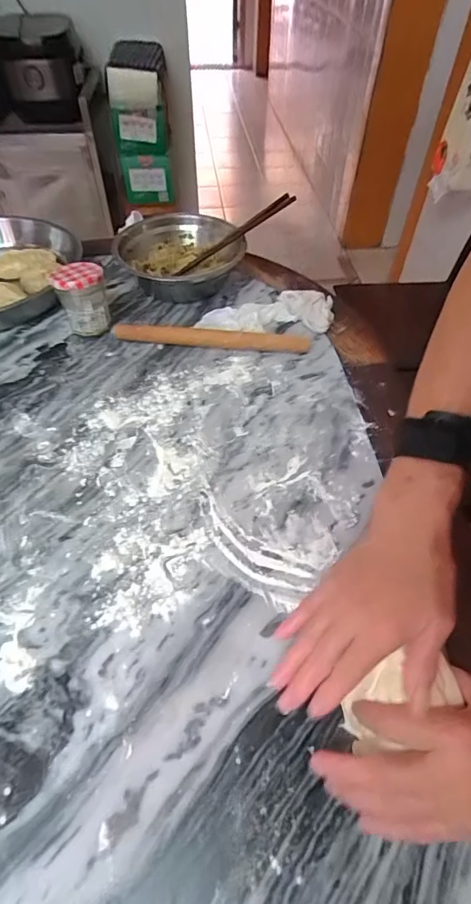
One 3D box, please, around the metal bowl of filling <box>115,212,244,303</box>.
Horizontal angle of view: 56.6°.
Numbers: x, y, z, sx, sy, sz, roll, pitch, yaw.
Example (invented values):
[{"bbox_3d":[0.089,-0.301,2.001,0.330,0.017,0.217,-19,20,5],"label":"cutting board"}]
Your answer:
[{"bbox_3d":[-0.098,-0.326,0.736,0.175,0.070,0.195,28,57,20],"label":"metal bowl of filling"}]

